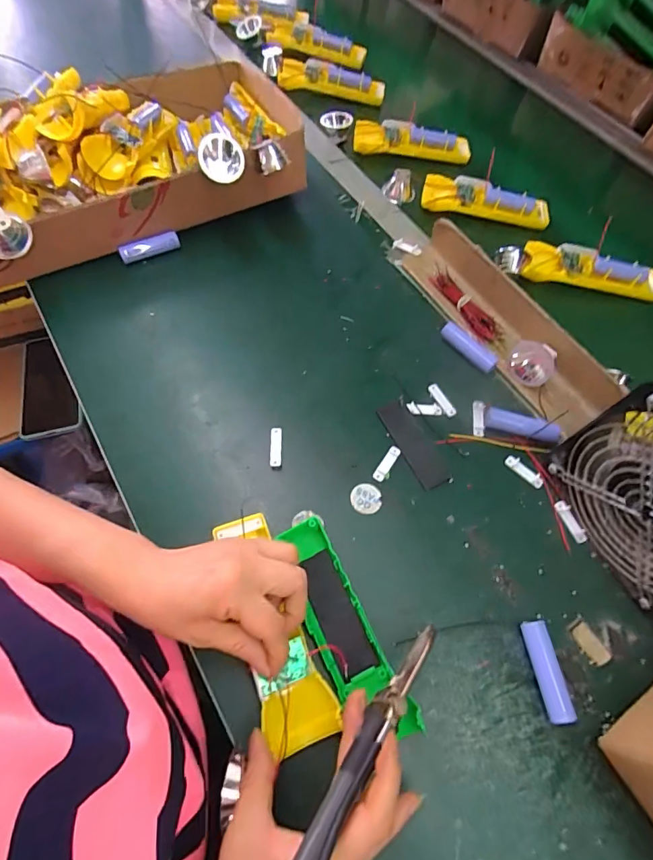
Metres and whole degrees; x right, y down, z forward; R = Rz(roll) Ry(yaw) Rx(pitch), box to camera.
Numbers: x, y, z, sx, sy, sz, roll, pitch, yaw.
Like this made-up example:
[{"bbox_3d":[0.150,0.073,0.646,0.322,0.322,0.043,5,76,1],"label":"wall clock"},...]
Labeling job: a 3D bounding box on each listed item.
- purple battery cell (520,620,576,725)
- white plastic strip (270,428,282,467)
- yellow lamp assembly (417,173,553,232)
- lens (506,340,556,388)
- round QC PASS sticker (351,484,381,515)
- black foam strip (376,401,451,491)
[{"bbox_3d":[0.162,0.178,0.327,0.018,0.018,0.065,-5,63,-6],"label":"purple battery cell"},{"bbox_3d":[-0.046,0.016,0.400,0.011,0.006,0.036,0,62,-3],"label":"white plastic strip"},{"bbox_3d":[0.208,-0.295,0.572,0.163,0.031,0.046,10,62,2],"label":"yellow lamp assembly"},{"bbox_3d":[0.204,-0.066,0.436,0.044,0.026,0.039,32,65,13],"label":"lens"},{"bbox_3d":[0.035,0.060,0.388,0.026,0.004,0.027,3,62,-2],"label":"round QC PASS sticker"},{"bbox_3d":[0.082,0.013,0.413,0.029,0.004,0.089,-24,66,-15],"label":"black foam strip"}]

